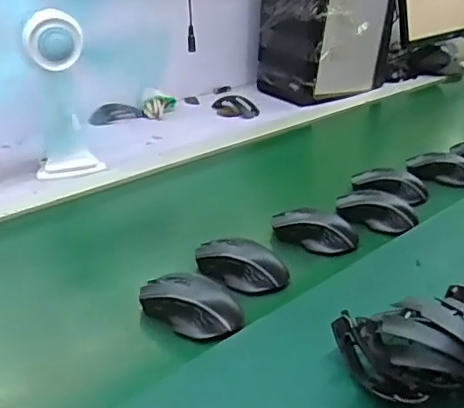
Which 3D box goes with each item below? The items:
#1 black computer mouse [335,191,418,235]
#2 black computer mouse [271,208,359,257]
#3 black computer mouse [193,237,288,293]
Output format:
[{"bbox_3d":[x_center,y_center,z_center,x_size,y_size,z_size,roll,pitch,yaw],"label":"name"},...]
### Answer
[{"bbox_3d":[0.215,0.008,0.862,0.118,0.043,0.052,24,36,35],"label":"black computer mouse"},{"bbox_3d":[0.113,0.035,0.796,0.121,0.043,0.058,12,31,18],"label":"black computer mouse"},{"bbox_3d":[0.011,0.073,0.716,0.114,0.037,0.060,21,35,32],"label":"black computer mouse"}]

